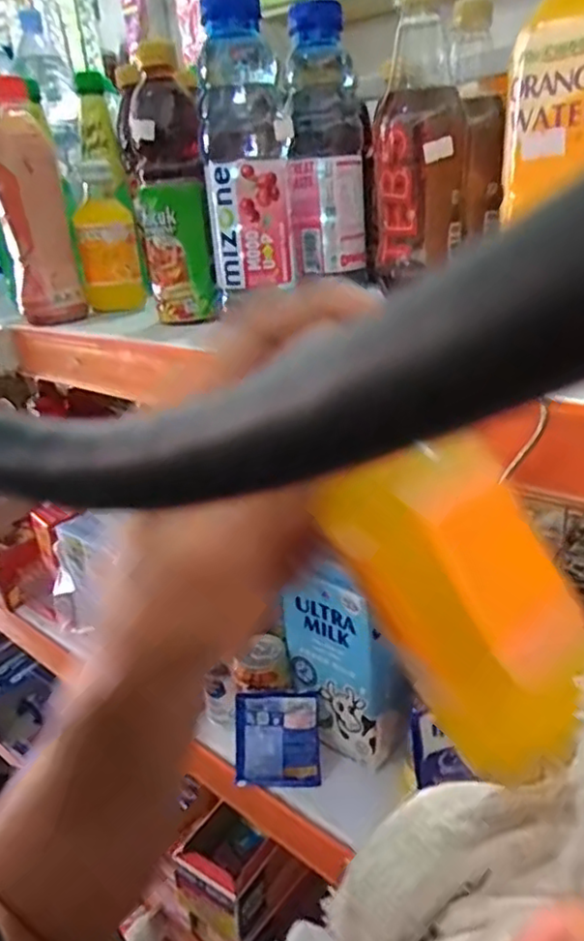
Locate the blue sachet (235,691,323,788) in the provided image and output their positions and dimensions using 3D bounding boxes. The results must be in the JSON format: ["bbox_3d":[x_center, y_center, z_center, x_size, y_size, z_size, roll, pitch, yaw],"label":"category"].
[{"bbox_3d":[-0.011,0.236,0.570,0.074,0.080,0.007,-1,-5,-2],"label":"blue sachet"}]

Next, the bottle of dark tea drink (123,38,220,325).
[{"bbox_3d":[-0.091,-0.209,0.487,0.051,0.185,0.052,-11,25,-10],"label":"bottle of dark tea drink"}]

